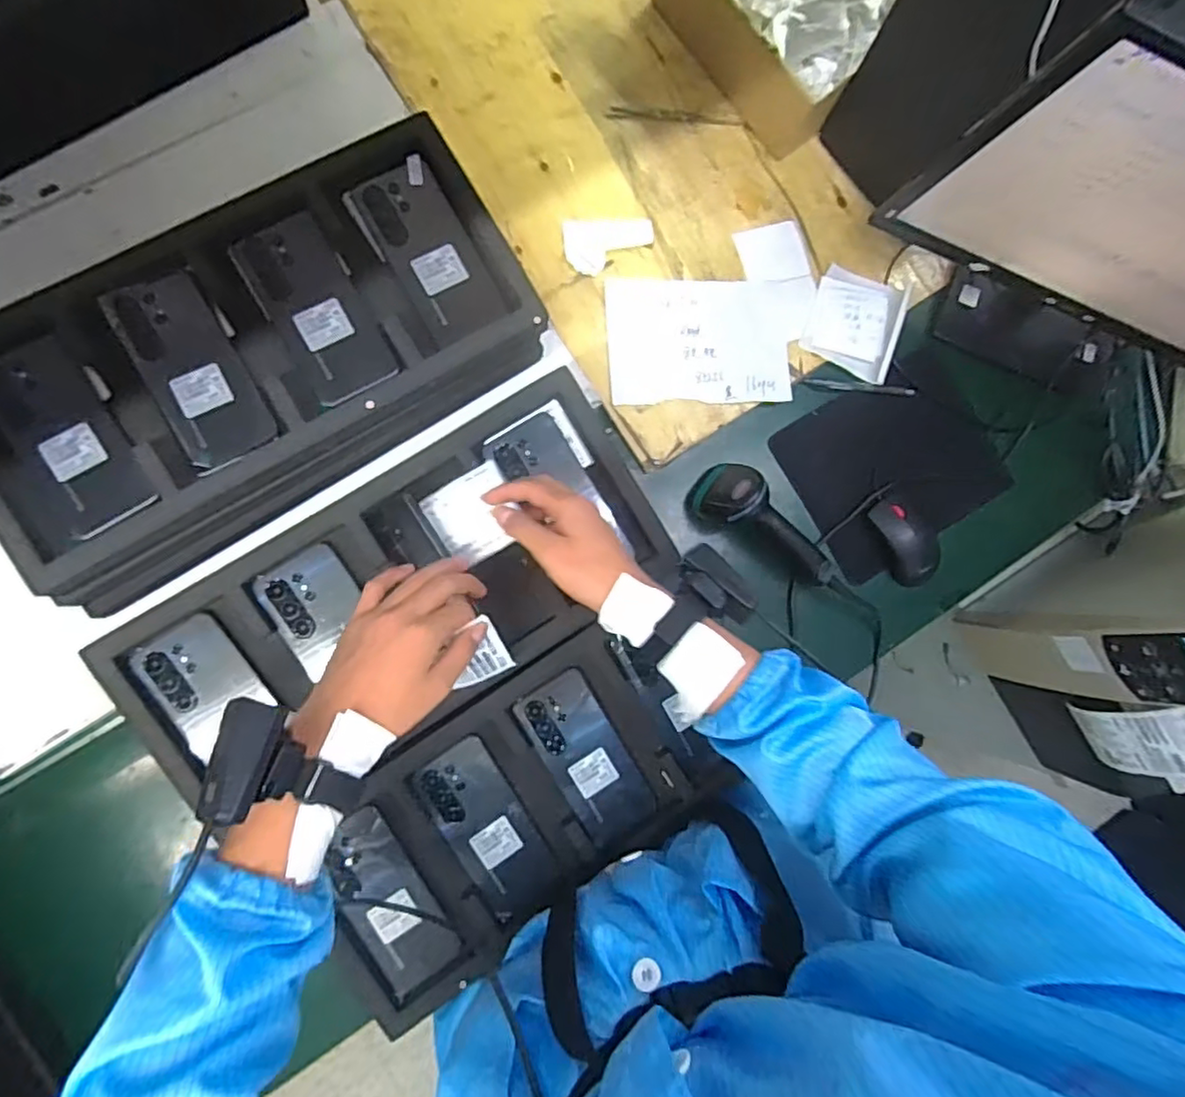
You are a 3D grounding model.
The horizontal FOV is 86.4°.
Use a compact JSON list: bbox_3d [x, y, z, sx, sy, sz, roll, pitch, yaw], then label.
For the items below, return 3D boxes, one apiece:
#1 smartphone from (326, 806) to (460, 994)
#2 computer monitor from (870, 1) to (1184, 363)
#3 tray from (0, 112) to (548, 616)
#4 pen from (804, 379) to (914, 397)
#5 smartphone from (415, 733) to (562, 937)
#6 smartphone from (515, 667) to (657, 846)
[{"bbox_3d":[-0.198,0.335,0.604,0.073,0.012,0.161,-32,90,-8],"label":"smartphone"},{"bbox_3d":[0.574,-0.274,0.579,0.531,0.296,0.093,18,83,-5],"label":"computer monitor"},{"bbox_3d":[-0.295,-0.171,0.557,0.480,0.057,0.242,-32,90,-8],"label":"tray"},{"bbox_3d":[0.318,-0.190,0.747,0.135,0.007,0.013,3,85,-7],"label":"pen"},{"bbox_3d":[-0.100,0.276,0.613,0.071,0.005,0.176,-29,91,-9],"label":"smartphone"},{"bbox_3d":[-0.005,0.209,0.636,0.072,0.004,0.171,-31,91,-9],"label":"smartphone"}]

